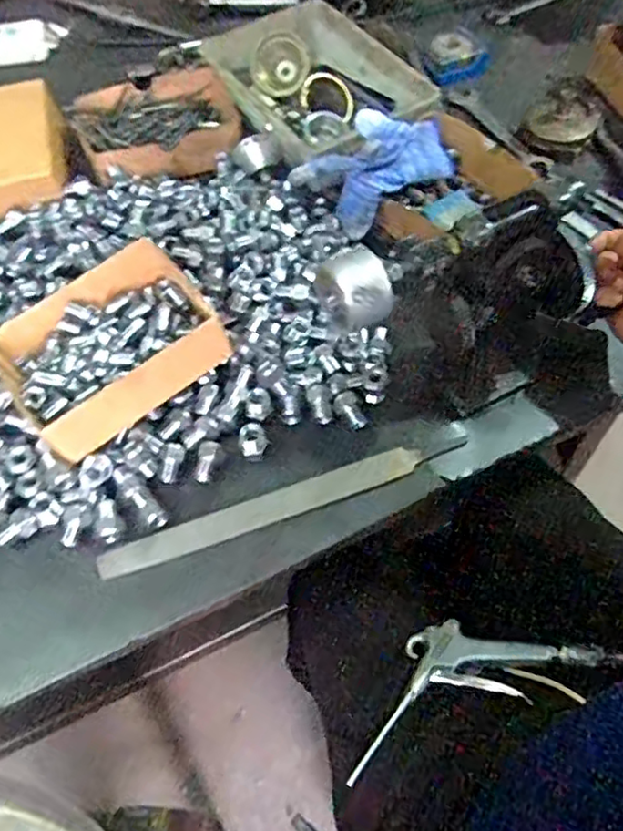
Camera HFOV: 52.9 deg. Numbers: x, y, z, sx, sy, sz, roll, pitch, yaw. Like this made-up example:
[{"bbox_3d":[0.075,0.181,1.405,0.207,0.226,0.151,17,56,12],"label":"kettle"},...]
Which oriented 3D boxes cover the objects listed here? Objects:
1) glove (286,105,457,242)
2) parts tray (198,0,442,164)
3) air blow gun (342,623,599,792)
[{"bbox_3d":[0.071,-0.254,0.620,0.163,0.076,0.080,-34,63,-18],"label":"glove"},{"bbox_3d":[0.005,-0.368,0.707,0.175,0.054,0.248,-29,61,-15],"label":"parts tray"},{"bbox_3d":[0.129,0.227,0.552,0.229,0.039,0.089,-18,59,-9],"label":"air blow gun"}]

